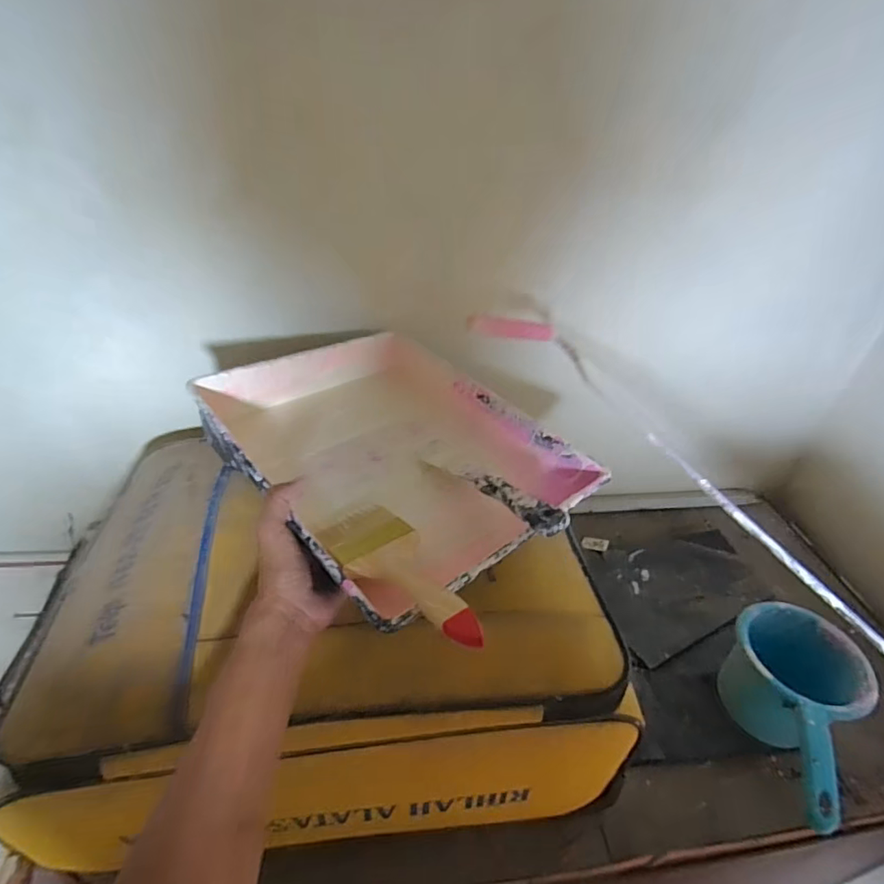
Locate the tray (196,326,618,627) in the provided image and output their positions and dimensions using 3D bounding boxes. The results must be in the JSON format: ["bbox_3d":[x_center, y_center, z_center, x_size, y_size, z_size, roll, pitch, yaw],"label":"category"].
[{"bbox_3d":[-0.049,0.008,0.532,0.280,0.069,0.359,-23,46,-32],"label":"tray"}]

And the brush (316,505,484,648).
[{"bbox_3d":[-0.032,0.095,0.387,0.066,0.009,0.177,-20,30,-30],"label":"brush"}]

